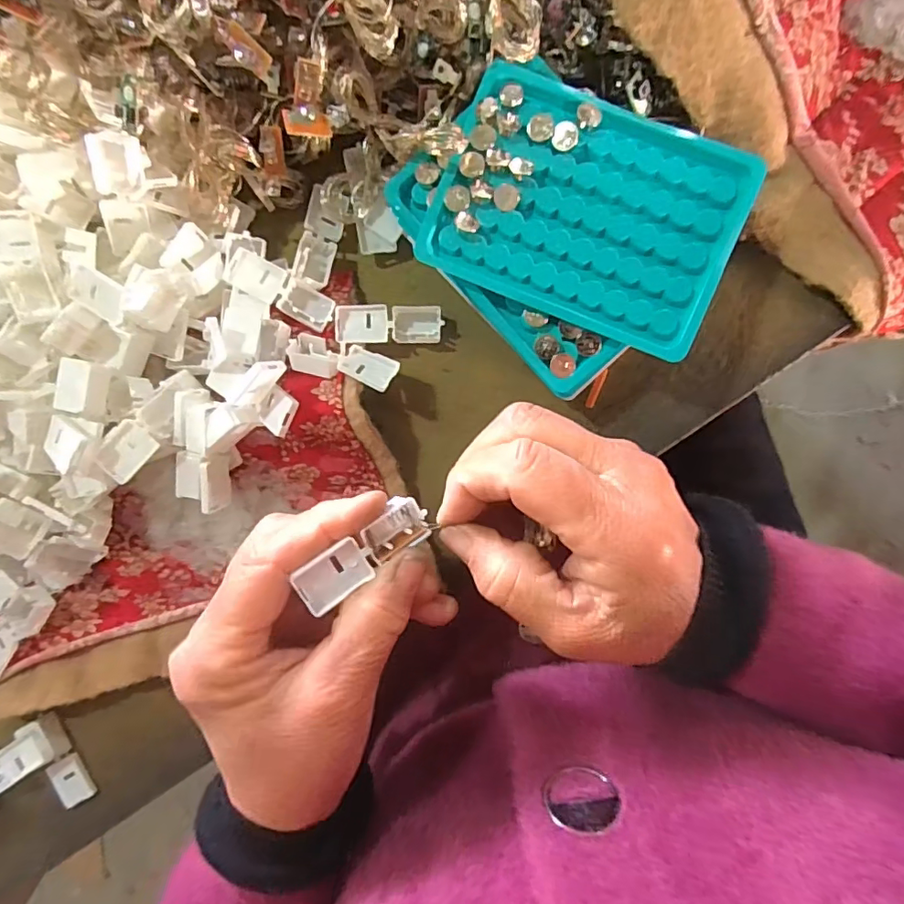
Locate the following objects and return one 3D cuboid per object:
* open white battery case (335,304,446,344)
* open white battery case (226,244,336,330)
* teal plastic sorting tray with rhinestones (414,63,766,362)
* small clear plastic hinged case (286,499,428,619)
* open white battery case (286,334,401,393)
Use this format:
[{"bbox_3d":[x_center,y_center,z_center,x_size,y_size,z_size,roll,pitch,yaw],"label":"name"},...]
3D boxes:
[{"bbox_3d":[-0.033,-0.068,0.284,0.055,0.014,0.021,-2,93,-9],"label":"open white battery case"},{"bbox_3d":[-0.088,-0.083,0.276,0.054,0.011,0.019,29,95,-15],"label":"open white battery case"},{"bbox_3d":[0.060,-0.108,0.240,0.130,0.009,0.092,24,95,3],"label":"teal plastic sorting tray with rhinestones"},{"bbox_3d":[-0.034,0.039,0.208,0.055,0.010,0.019,-35,90,-21],"label":"small clear plastic hinged case"},{"bbox_3d":[-0.056,-0.046,0.272,0.055,0.010,0.024,13,54,6],"label":"open white battery case"}]

